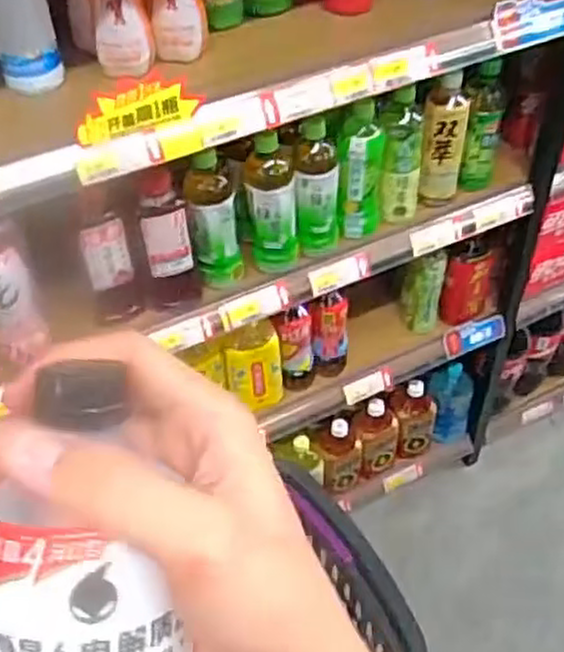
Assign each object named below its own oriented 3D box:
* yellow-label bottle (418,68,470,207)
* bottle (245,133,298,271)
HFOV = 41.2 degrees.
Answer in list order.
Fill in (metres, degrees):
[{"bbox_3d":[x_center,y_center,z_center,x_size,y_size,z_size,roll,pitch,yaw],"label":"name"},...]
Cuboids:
[{"bbox_3d":[0.237,-0.266,1.092,0.061,0.197,0.055,10,48,13],"label":"yellow-label bottle"},{"bbox_3d":[-0.013,-0.162,1.009,0.063,0.181,0.062,-6,46,-3],"label":"bottle"}]

